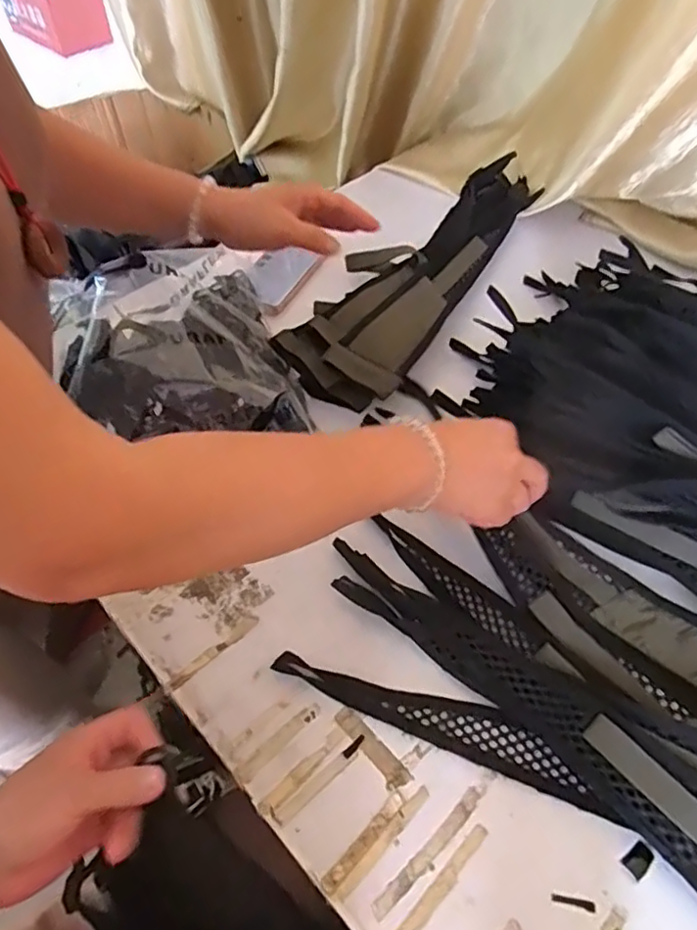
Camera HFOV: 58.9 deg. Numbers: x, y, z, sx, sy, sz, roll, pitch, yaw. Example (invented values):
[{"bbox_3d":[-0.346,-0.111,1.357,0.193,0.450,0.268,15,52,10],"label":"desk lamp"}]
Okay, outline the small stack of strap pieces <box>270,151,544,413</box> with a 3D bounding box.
[{"bbox_3d":[0.096,-0.247,0.756,0.138,0.059,0.478,24,58,20],"label":"small stack of strap pieces"}]

